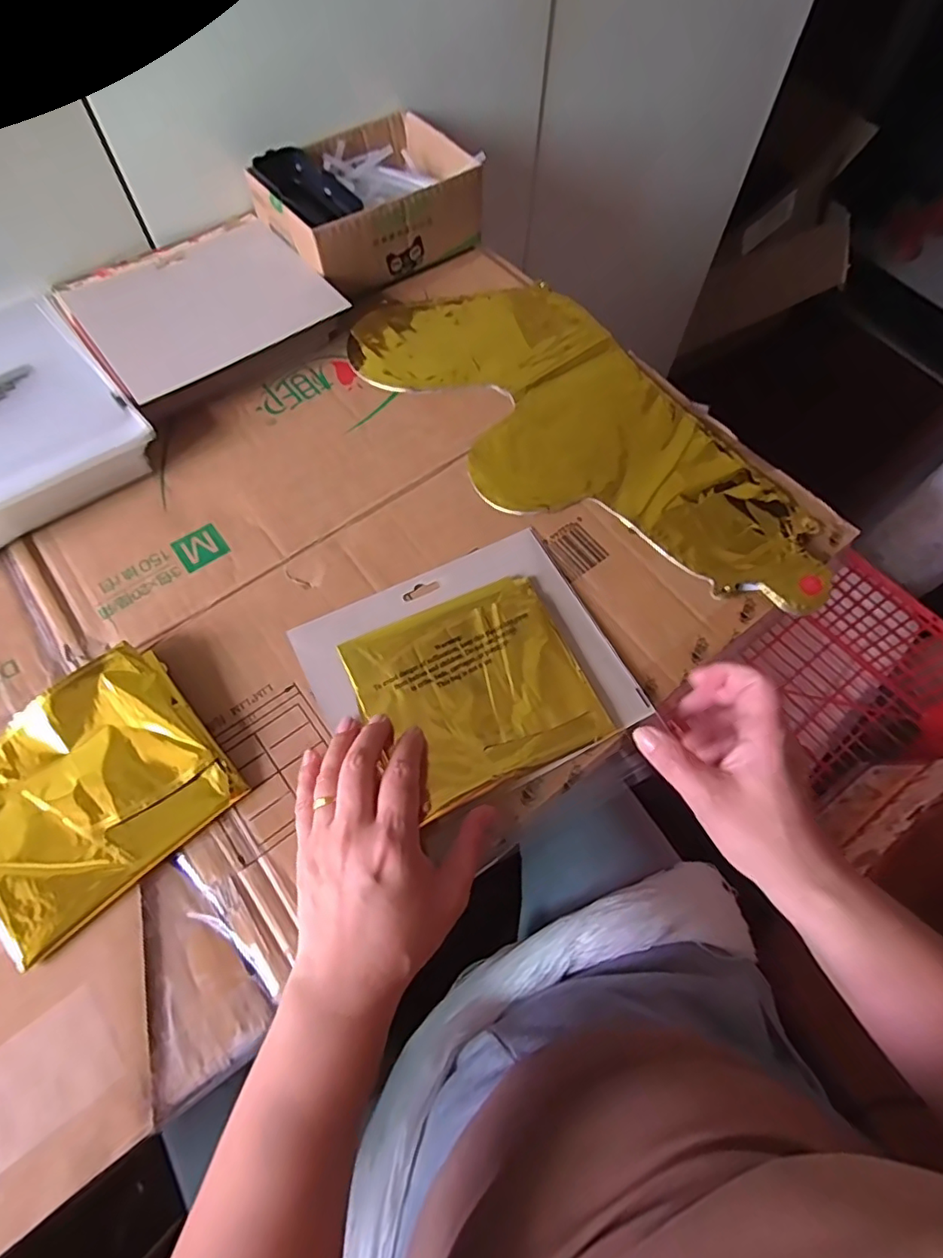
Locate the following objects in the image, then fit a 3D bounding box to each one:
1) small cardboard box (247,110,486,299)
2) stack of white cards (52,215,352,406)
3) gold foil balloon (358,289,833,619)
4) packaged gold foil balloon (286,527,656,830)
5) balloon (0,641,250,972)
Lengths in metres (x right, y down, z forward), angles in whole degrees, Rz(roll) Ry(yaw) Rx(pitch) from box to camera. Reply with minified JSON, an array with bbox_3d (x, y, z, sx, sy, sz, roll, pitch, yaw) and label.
[{"bbox_3d":[-0.098,-0.405,0.557,0.186,0.068,0.137,-35,69,-17],"label":"small cardboard box"},{"bbox_3d":[-0.235,-0.281,0.516,0.193,0.037,0.176,-35,69,-17],"label":"stack of white cards"},{"bbox_3d":[0.087,-0.164,0.475,0.191,0.017,0.423,-34,69,-16],"label":"gold foil balloon"},{"bbox_3d":[-0.003,0.026,0.394,0.192,0.012,0.162,-24,66,-12],"label":"packaged gold foil balloon"},{"bbox_3d":[-0.225,0.094,0.339,0.141,0.031,0.119,-41,71,-19],"label":"balloon"}]

